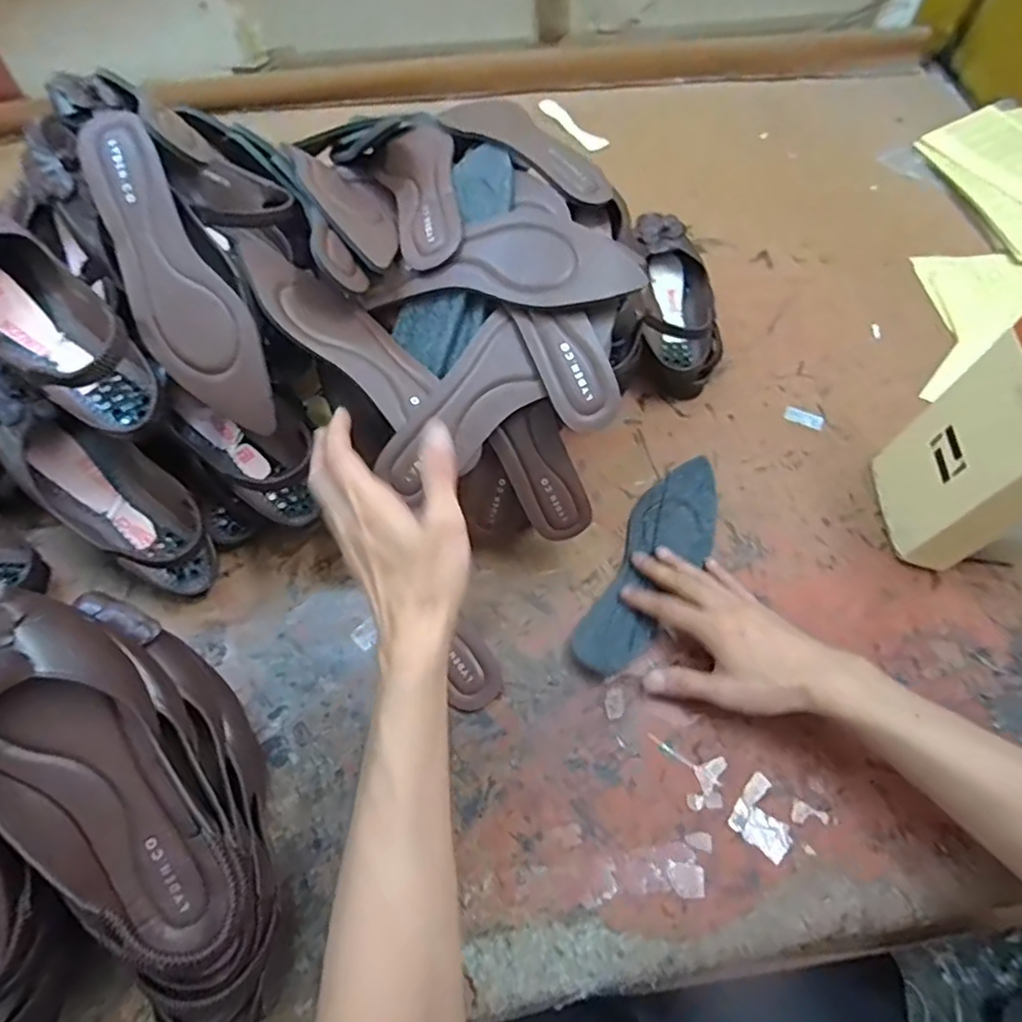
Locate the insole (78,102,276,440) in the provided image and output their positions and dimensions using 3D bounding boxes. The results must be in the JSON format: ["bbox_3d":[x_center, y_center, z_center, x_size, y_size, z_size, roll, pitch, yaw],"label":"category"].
[{"bbox_3d":[-0.248,-0.169,0.456,0.074,0.017,0.241,-29,94,3],"label":"insole"}]

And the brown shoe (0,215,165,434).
[{"bbox_3d":[-0.361,-0.150,0.466,0.243,0.074,0.083,41,64,1],"label":"brown shoe"}]

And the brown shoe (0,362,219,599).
[{"bbox_3d":[-0.362,-0.029,0.543,0.259,0.064,0.085,46,63,-12],"label":"brown shoe"}]

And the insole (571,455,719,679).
[{"bbox_3d":[0.134,0.047,0.588,0.077,0.025,0.247,27,60,18],"label":"insole"}]

